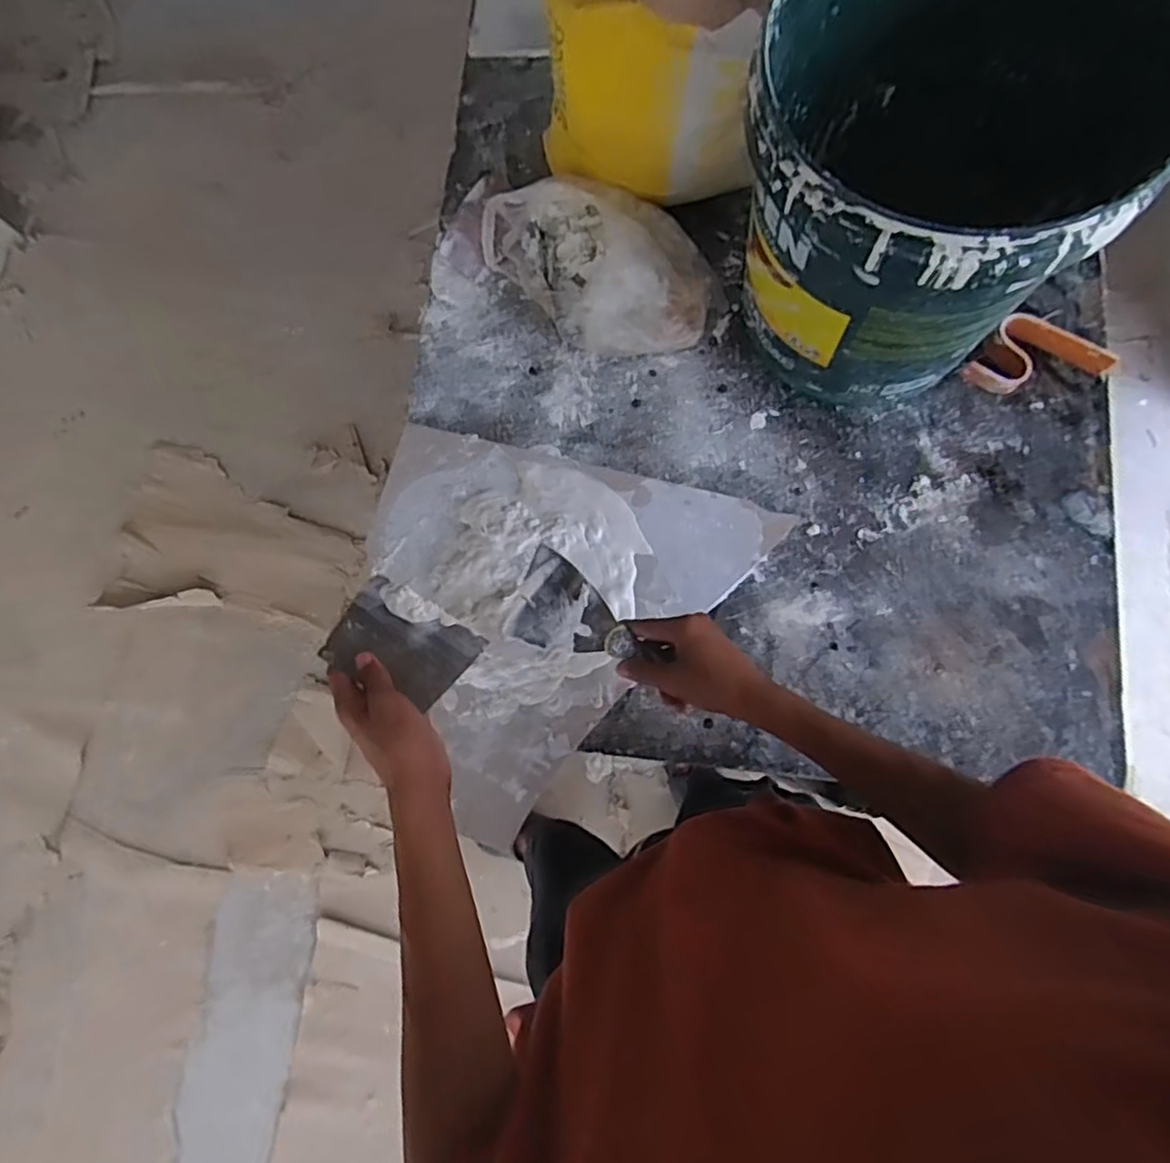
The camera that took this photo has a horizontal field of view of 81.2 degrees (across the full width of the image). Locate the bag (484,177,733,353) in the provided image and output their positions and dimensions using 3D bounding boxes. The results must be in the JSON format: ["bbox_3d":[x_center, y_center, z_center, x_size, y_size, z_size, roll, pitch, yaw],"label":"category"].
[{"bbox_3d":[0.015,-0.372,0.790,0.286,0.115,0.166,34,83,11],"label":"bag"}]

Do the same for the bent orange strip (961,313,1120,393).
[{"bbox_3d":[0.488,-0.231,0.735,0.120,0.044,0.088,37,84,11],"label":"bent orange strip"}]

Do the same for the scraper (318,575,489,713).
[{"bbox_3d":[-0.153,0.050,0.568,0.111,0.012,0.081,28,54,10],"label":"scraper"}]

